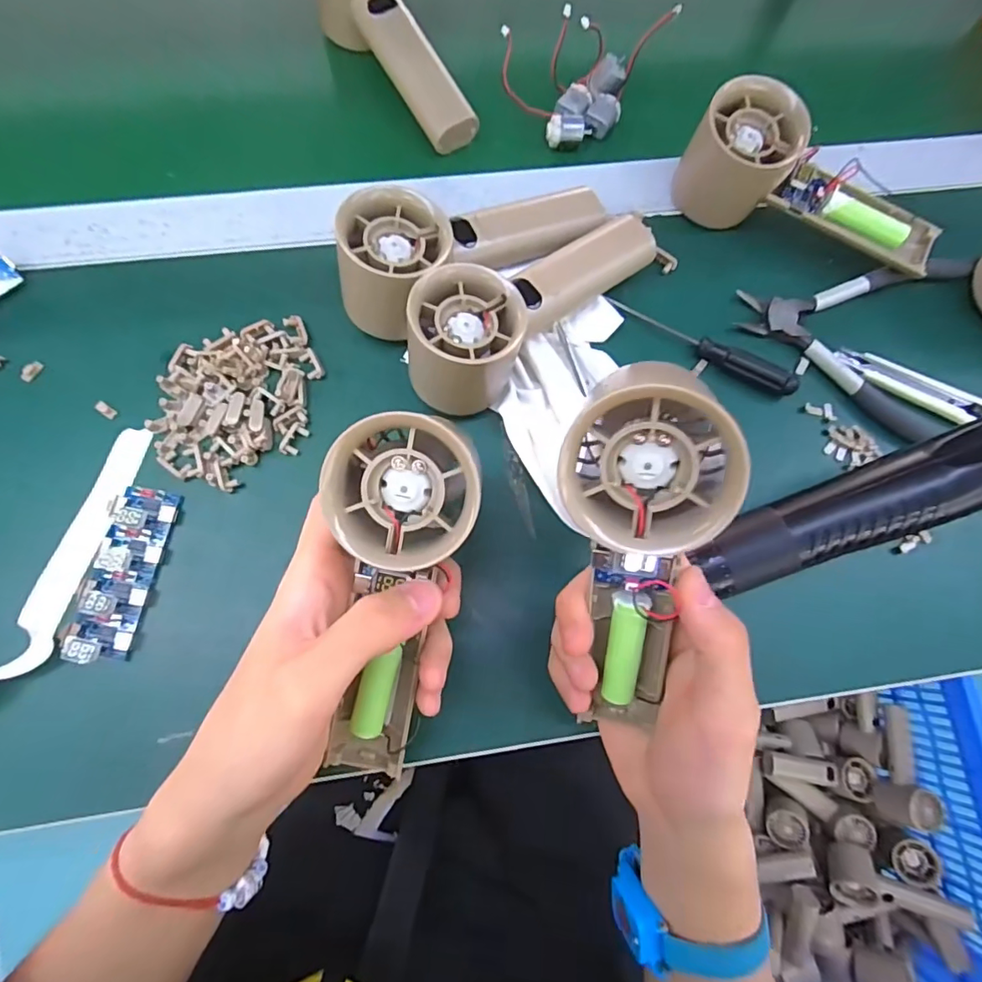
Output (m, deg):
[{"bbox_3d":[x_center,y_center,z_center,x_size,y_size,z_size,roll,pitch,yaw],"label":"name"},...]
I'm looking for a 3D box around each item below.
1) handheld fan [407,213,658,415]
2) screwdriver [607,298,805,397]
[{"bbox_3d":[0.021,-0.108,0.290,0.163,0.060,0.056,-43,82,-13],"label":"handheld fan"},{"bbox_3d":[0.123,-0.084,0.311,0.116,0.012,0.013,26,75,3],"label":"screwdriver"}]

